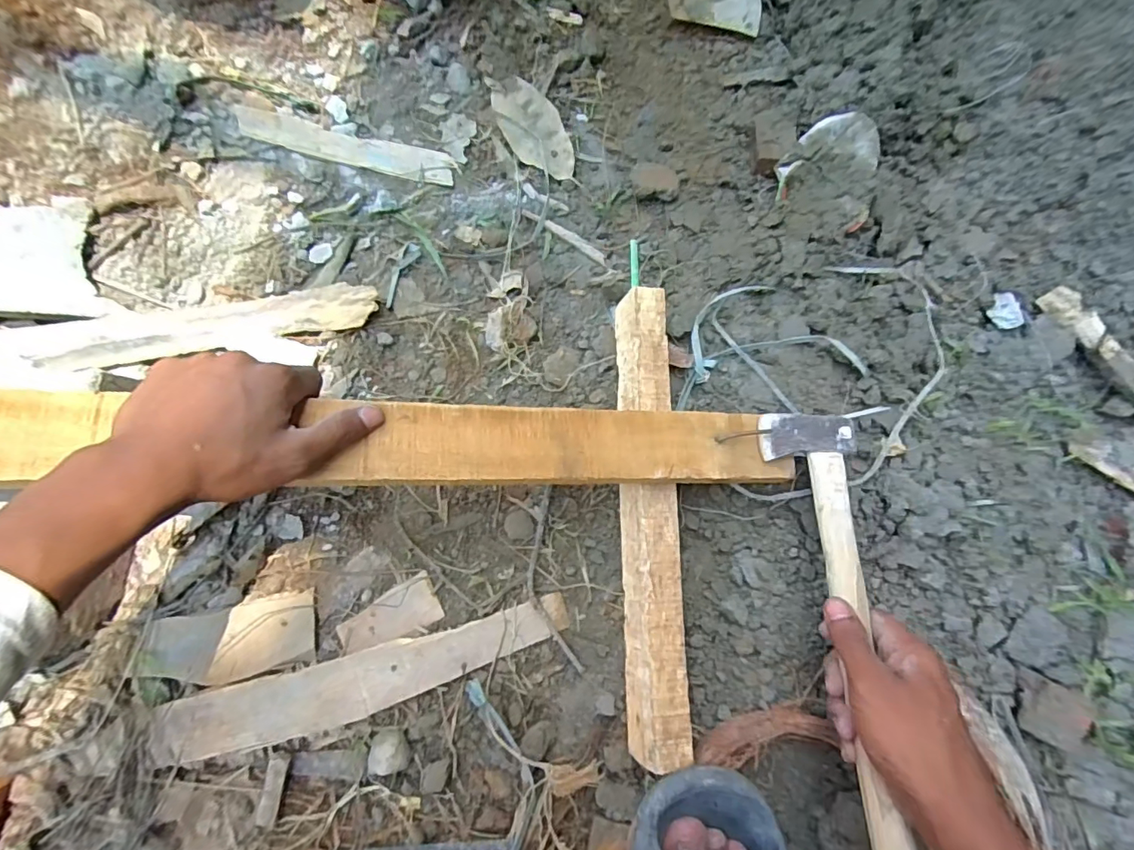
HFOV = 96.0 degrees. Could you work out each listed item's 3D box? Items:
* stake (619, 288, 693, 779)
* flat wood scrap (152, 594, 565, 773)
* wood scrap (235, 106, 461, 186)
[{"bbox_3d":[0.071,0.069,0.444,0.043,0.049,0.385,0,76,-1],"label":"stake"},{"bbox_3d":[-0.157,0.211,0.422,0.325,0.009,0.052,-13,82,-10],"label":"flat wood scrap"},{"bbox_3d":[-0.232,-0.297,0.545,0.221,0.004,0.038,10,78,-9],"label":"wood scrap"}]

